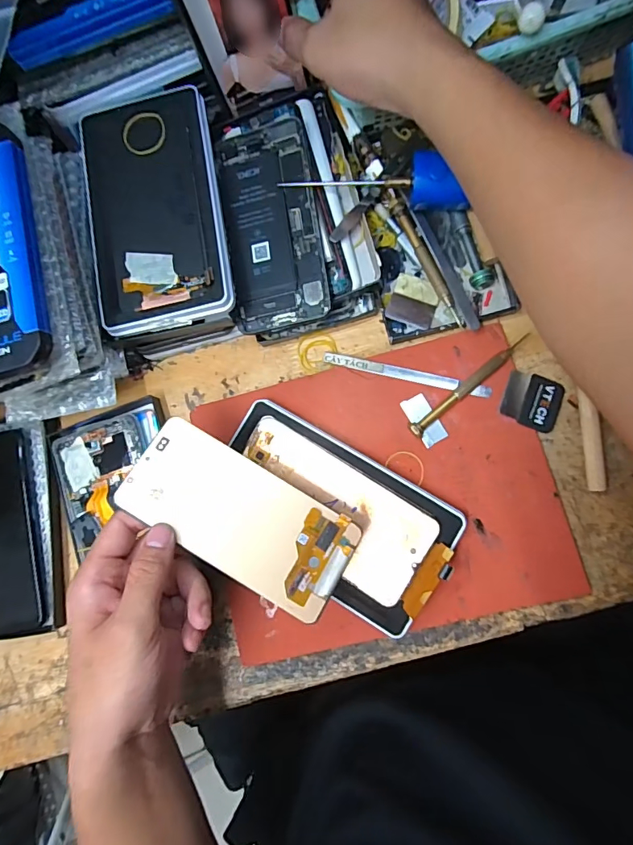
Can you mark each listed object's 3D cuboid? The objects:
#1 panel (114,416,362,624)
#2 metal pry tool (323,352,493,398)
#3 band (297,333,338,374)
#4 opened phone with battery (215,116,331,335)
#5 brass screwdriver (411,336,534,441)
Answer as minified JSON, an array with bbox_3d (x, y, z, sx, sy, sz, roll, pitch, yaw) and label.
[{"bbox_3d":[-0.050,0.061,0.302,0.152,0.004,0.071,31,72,3],"label":"panel"},{"bbox_3d":[0.068,-0.037,0.355,0.129,0.004,0.009,14,90,10],"label":"metal pry tool"},{"bbox_3d":[0.001,-0.057,0.371,0.031,0.005,0.032,0,88,6],"label":"band"},{"bbox_3d":[-0.034,-0.153,0.354,0.073,0.004,0.156,-8,89,13],"label":"opened phone with battery"},{"bbox_3d":[0.113,-0.029,0.340,0.109,0.010,0.012,-42,80,2],"label":"brass screwdriver"}]

